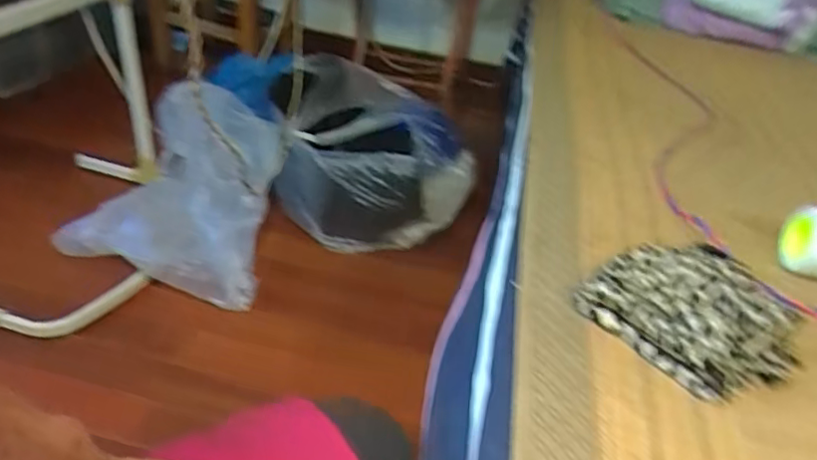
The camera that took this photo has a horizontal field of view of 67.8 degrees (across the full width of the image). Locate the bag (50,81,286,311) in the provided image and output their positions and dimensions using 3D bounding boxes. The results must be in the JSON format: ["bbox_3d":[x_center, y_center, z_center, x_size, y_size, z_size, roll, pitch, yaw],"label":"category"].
[{"bbox_3d":[-0.407,-0.071,1.073,0.338,0.263,0.283,11,35,4],"label":"bag"}]

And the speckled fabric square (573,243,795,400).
[{"bbox_3d":[0.233,0.066,0.489,0.130,0.043,0.138,-19,43,-33],"label":"speckled fabric square"}]

